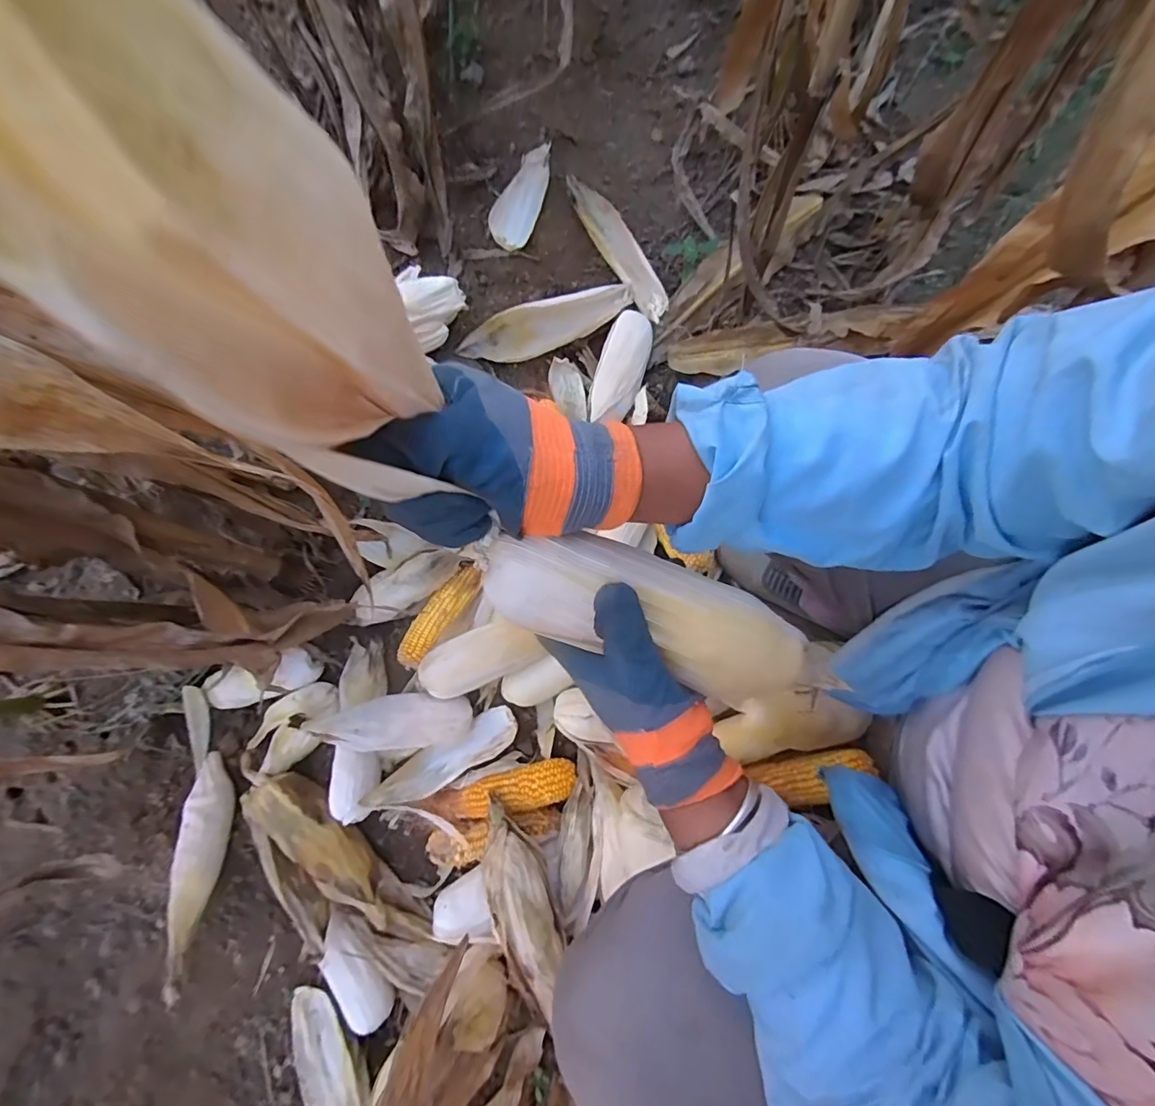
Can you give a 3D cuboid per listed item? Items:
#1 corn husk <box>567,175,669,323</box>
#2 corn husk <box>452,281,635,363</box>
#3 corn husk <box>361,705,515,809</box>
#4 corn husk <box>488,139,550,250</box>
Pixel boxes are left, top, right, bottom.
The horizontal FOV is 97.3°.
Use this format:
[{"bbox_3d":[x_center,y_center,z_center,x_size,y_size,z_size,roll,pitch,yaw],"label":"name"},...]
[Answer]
[{"bbox_3d":[0.066,-0.480,0.796,0.047,0.022,0.265,-29,77,-3],"label":"corn husk"},{"bbox_3d":[-0.046,-0.349,0.779,0.273,0.050,0.060,-19,77,-1],"label":"corn husk"},{"bbox_3d":[-0.168,0.265,0.646,0.194,0.033,0.051,-30,77,-3],"label":"corn husk"},{"bbox_3d":[-0.084,-0.558,0.798,0.064,0.022,0.186,31,74,-33],"label":"corn husk"}]

